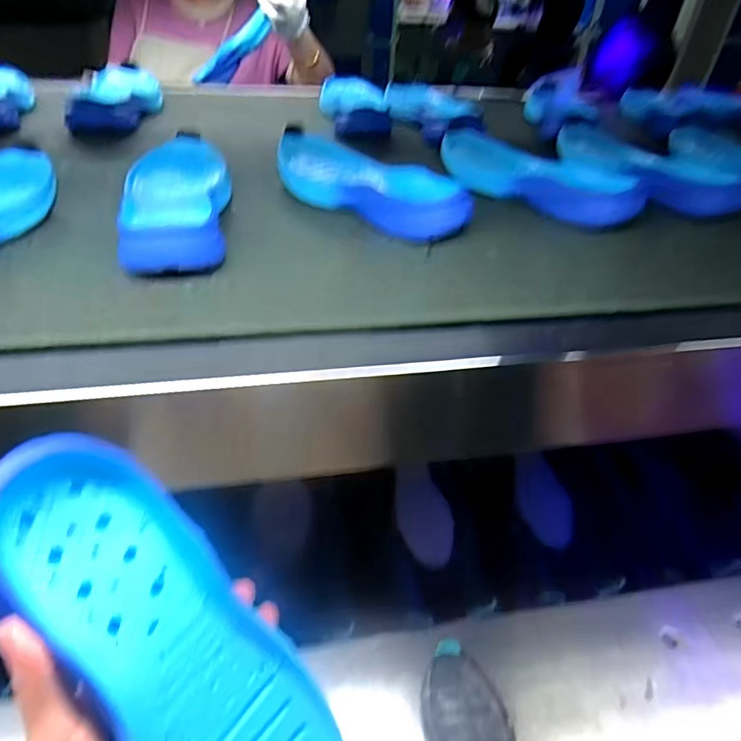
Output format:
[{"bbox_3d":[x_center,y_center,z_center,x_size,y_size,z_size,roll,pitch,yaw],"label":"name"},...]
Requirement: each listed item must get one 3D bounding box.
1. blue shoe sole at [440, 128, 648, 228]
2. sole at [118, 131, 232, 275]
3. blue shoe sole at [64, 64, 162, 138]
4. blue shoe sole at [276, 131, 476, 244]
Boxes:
[{"bbox_3d":[0.173,-0.221,0.587,0.067,0.044,0.256,-29,50,-34],"label":"blue shoe sole"},{"bbox_3d":[-0.180,-0.161,0.493,0.091,0.032,0.258,-3,40,-9],"label":"sole"},{"bbox_3d":[-0.354,-0.390,0.747,0.098,0.040,0.234,-6,41,-12],"label":"blue shoe sole"},{"bbox_3d":[-0.004,-0.197,0.548,0.246,0.040,0.084,31,47,29],"label":"blue shoe sole"}]

